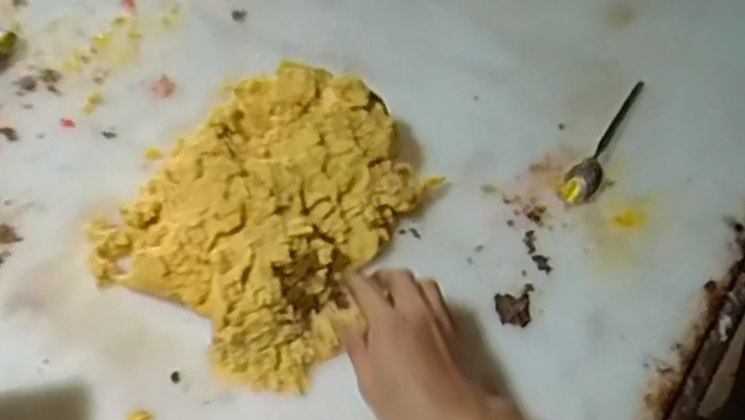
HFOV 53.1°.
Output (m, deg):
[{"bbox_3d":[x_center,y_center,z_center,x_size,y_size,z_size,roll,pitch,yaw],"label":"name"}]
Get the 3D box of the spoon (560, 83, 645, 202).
[{"bbox_3d":[0.216,-0.067,0.668,0.026,0.017,0.171,31,57,16],"label":"spoon"}]

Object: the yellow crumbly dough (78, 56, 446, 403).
[{"bbox_3d":[-0.077,-0.007,0.560,0.210,0.070,0.232,33,57,17],"label":"yellow crumbly dough"}]

